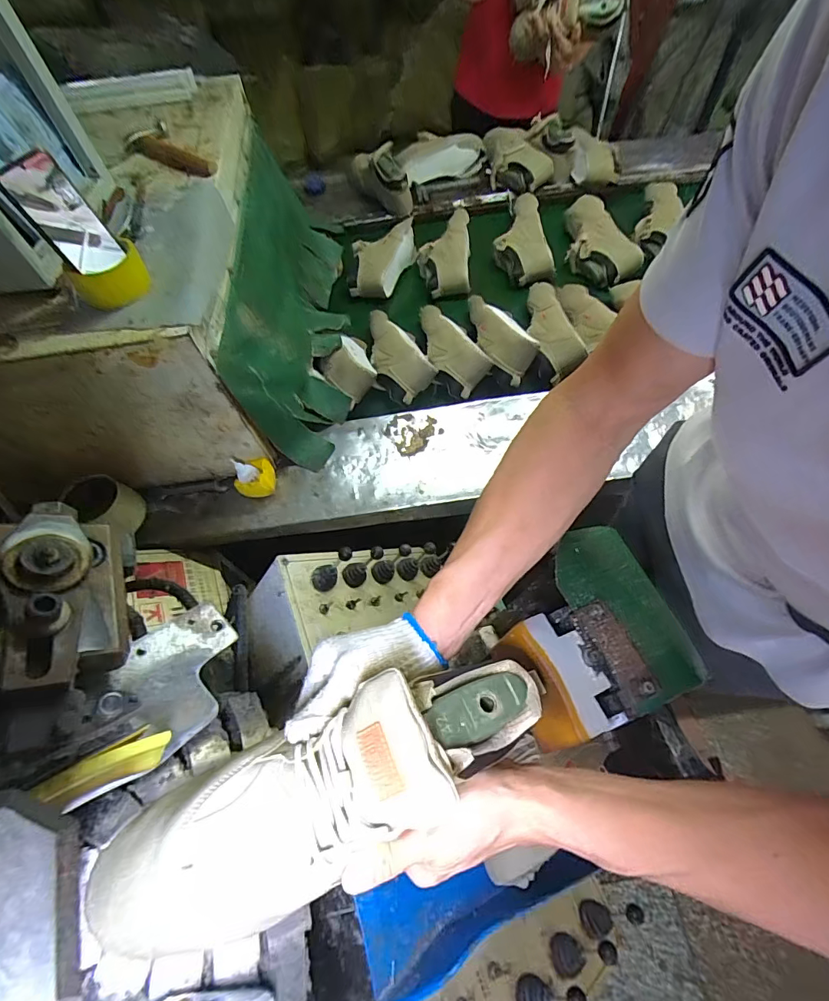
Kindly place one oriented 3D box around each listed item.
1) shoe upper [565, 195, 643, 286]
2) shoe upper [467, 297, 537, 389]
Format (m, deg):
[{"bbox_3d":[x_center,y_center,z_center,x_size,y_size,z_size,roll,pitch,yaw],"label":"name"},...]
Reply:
[{"bbox_3d":[0.469,-0.684,1.150,0.167,0.059,0.276,-20,62,-6],"label":"shoe upper"},{"bbox_3d":[0.189,-0.386,1.011,0.108,0.059,0.270,-25,63,-9],"label":"shoe upper"}]

